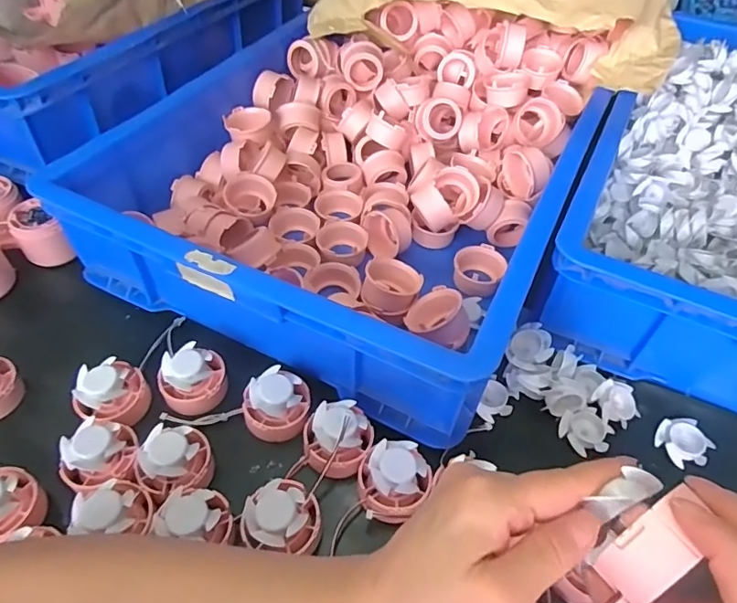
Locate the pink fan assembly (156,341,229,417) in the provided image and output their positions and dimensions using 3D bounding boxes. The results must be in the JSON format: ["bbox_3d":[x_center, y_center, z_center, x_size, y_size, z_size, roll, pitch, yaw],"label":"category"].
[{"bbox_3d":[-0.151,0.066,0.445,0.050,0.033,0.047,16,52,11],"label":"pink fan assembly"}]

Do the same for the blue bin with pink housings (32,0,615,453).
[{"bbox_3d":[0.008,-0.158,0.574,0.409,0.119,0.525,23,53,16],"label":"blue bin with pink housings"}]

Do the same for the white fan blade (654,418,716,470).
[{"bbox_3d":[0.263,0.117,0.435,0.036,0.013,0.040,-19,54,-17],"label":"white fan blade"}]

